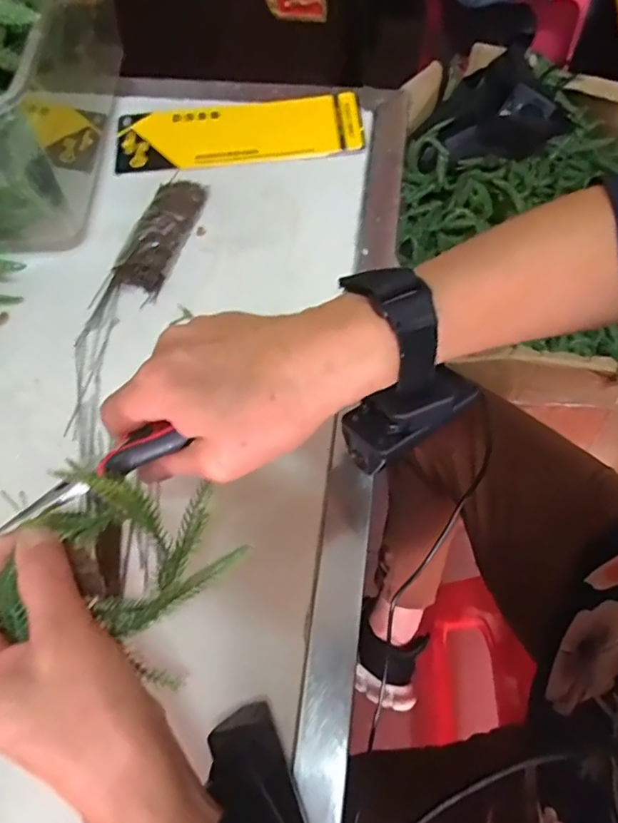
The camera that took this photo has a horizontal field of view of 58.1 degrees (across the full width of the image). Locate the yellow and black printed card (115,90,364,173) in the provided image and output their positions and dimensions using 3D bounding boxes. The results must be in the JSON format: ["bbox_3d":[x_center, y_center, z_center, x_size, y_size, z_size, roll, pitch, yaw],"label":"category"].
[{"bbox_3d":[-0.064,-0.259,0.508,0.219,0.005,0.081,-5,64,0],"label":"yellow and black printed card"}]

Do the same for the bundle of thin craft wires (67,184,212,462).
[{"bbox_3d":[-0.143,-0.089,0.425,0.057,0.026,0.250,11,65,8],"label":"bundle of thin craft wires"}]

